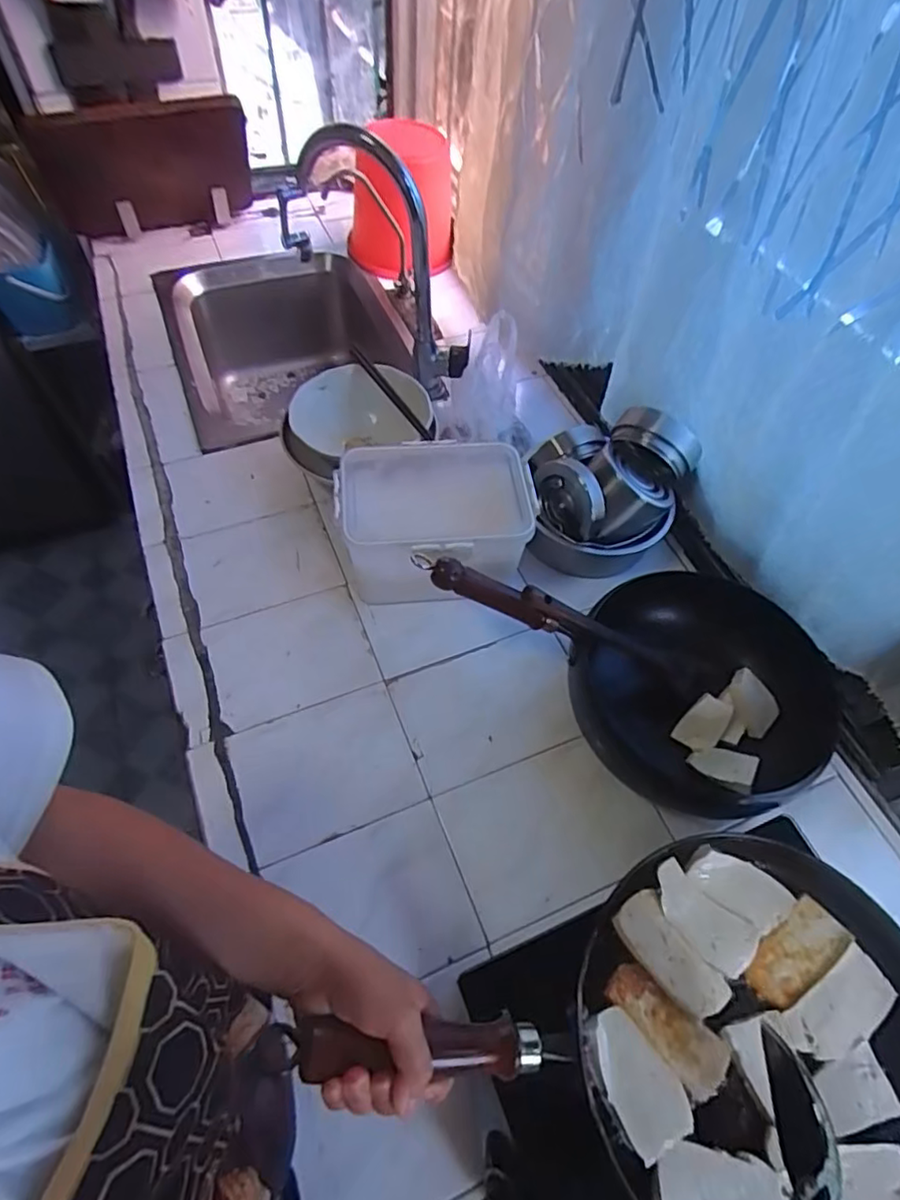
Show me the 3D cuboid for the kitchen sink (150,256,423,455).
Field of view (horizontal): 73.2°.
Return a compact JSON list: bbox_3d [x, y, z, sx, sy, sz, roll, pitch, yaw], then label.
[{"bbox_3d":[-0.278,-0.409,1.123,0.392,0.223,0.471,-19,60,-15],"label":"kitchen sink"}]

